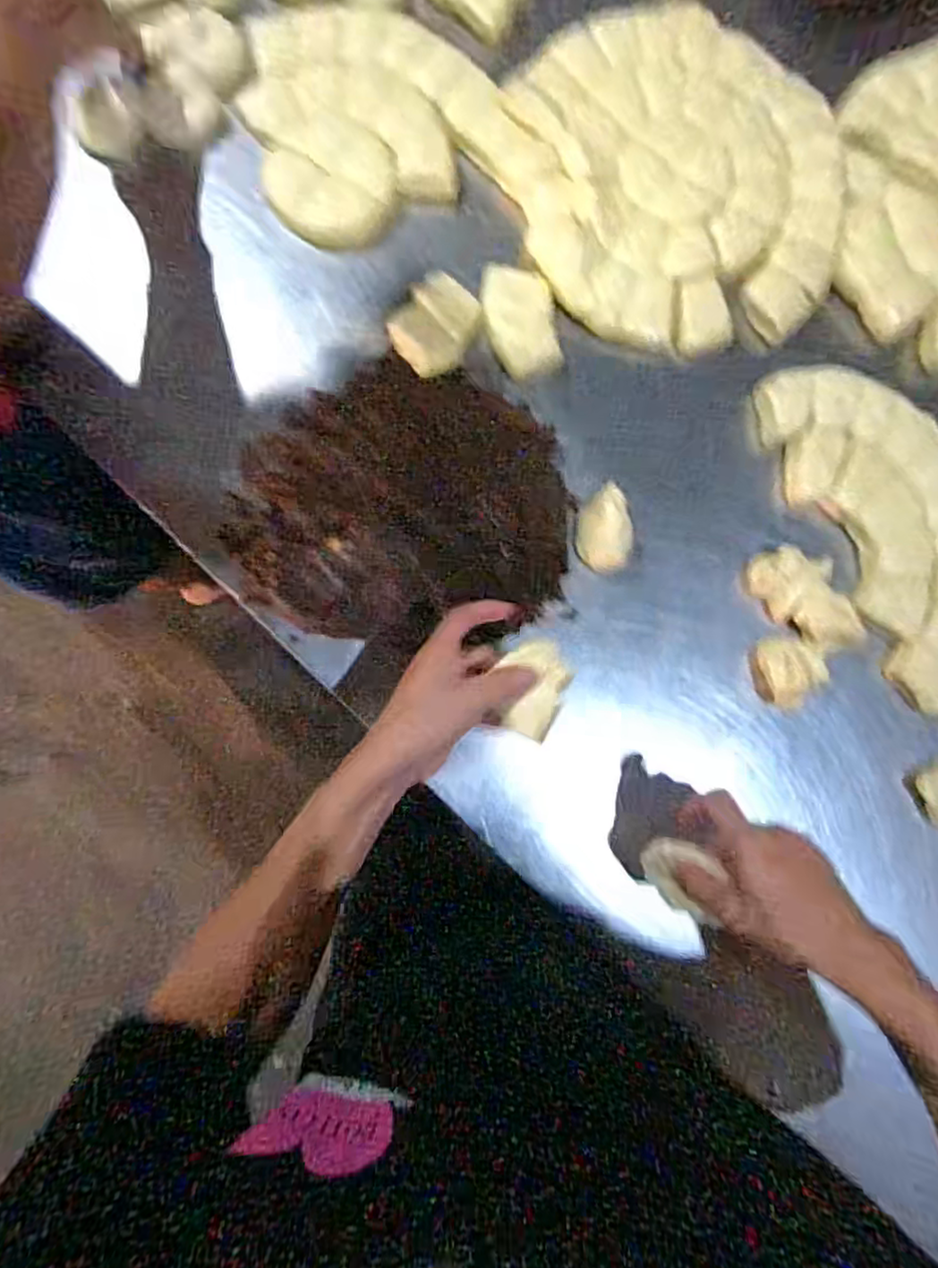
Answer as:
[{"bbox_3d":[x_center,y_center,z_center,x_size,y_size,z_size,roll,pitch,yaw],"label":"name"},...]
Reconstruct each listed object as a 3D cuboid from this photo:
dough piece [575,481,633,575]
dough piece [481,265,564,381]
[{"bbox_3d":[0.122,-0.094,0.590,0.046,0.022,0.074,4,85,-3],"label":"dough piece"},{"bbox_3d":[0.049,-0.288,0.604,0.063,0.017,0.103,-11,86,-5],"label":"dough piece"}]

